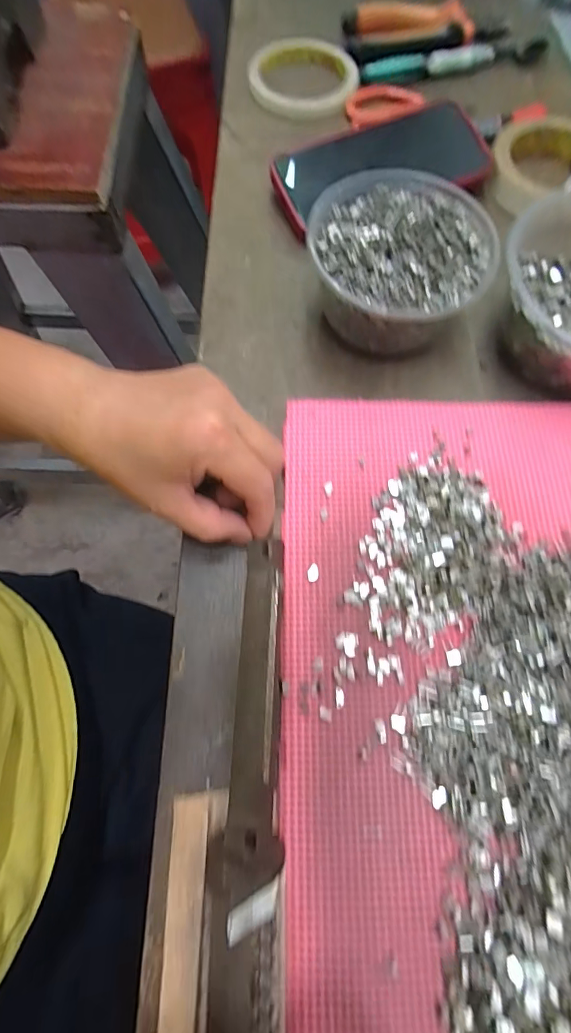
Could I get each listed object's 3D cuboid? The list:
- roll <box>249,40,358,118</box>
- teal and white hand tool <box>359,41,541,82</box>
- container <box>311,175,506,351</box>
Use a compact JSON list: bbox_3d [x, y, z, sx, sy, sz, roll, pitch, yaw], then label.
[{"bbox_3d":[0.016,-0.409,0.414,0.093,0.018,0.098,0,71,-1],"label":"roll"},{"bbox_3d":[0.159,-0.427,0.418,0.181,0.012,0.019,-13,71,-6],"label":"teal and white hand tool"},{"bbox_3d":[0.071,-0.163,0.290,0.109,0.054,0.111,0,71,-1],"label":"container"}]

